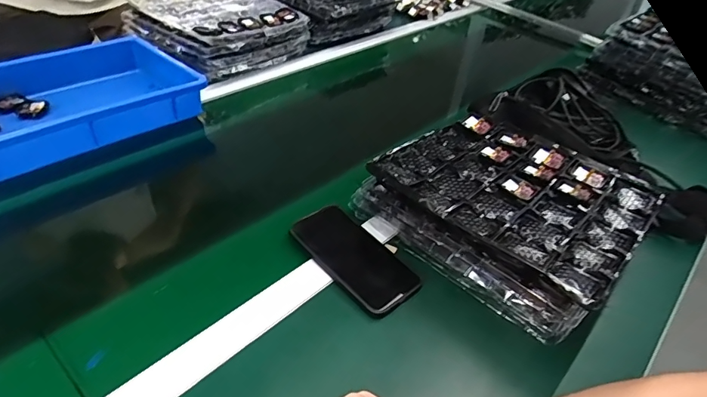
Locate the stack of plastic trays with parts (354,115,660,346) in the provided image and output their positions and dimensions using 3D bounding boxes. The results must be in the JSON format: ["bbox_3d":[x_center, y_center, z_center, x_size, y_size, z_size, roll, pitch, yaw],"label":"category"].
[{"bbox_3d":[0.187,0.008,0.571,0.284,0.074,0.268,33,46,29],"label":"stack of plastic trays with parts"}]

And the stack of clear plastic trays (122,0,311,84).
[{"bbox_3d":[-0.279,-0.361,0.967,0.300,0.079,0.282,30,44,26],"label":"stack of clear plastic trays"}]

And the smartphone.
[{"bbox_3d":[0.003,0.064,0.530,0.075,0.014,0.152,-28,54,-32],"label":"smartphone"}]

